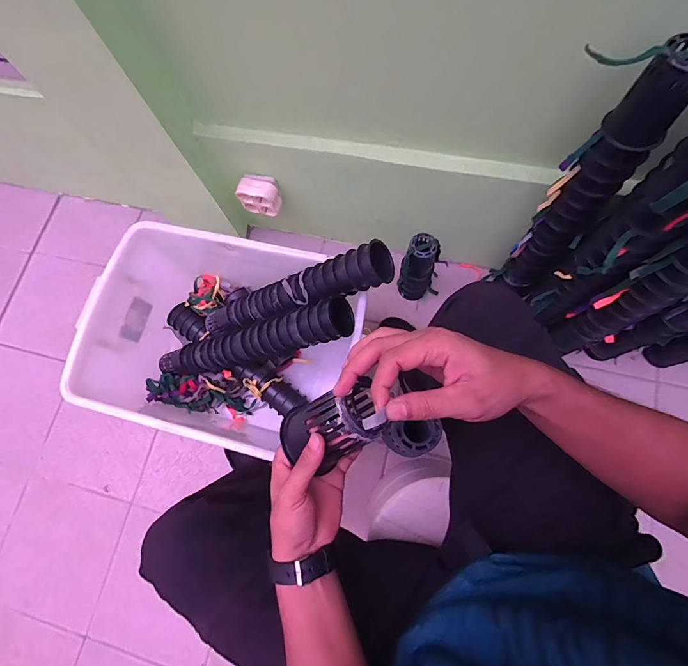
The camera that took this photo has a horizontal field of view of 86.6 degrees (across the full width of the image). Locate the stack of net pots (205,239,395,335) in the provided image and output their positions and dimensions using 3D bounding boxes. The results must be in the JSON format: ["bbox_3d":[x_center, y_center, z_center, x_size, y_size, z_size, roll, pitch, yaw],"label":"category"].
[{"bbox_3d":[-0.130,-0.073,0.769,0.502,0.065,0.082,-15,65,35],"label":"stack of net pots"}]

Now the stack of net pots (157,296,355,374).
[{"bbox_3d":[-0.231,0.027,0.790,0.544,0.076,0.082,-15,67,28],"label":"stack of net pots"}]

